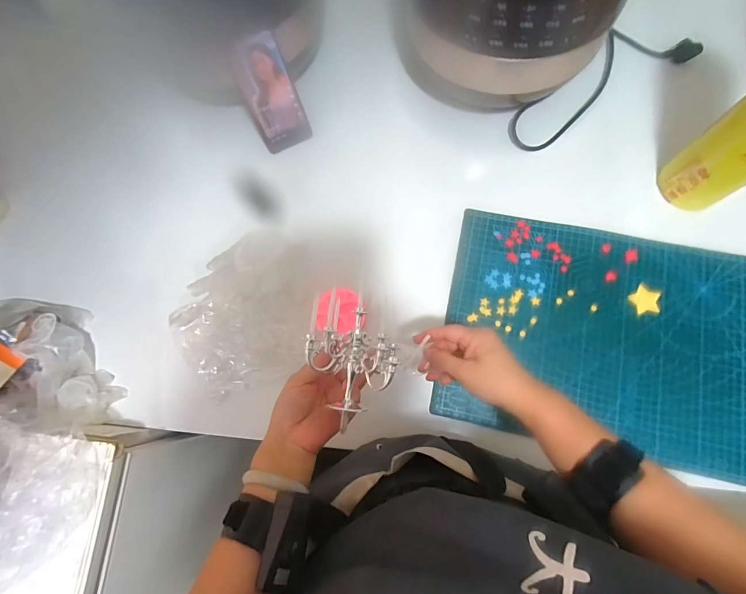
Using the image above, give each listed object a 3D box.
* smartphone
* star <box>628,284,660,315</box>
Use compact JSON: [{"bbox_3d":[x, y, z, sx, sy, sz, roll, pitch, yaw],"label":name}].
[{"bbox_3d":[-0.145,-0.288,0.548,0.074,0.154,0.010,-22,52,-4],"label":"smartphone"},{"bbox_3d":[0.381,0.003,0.527,0.039,0.004,0.040,-23,76,-4],"label":"star"}]

